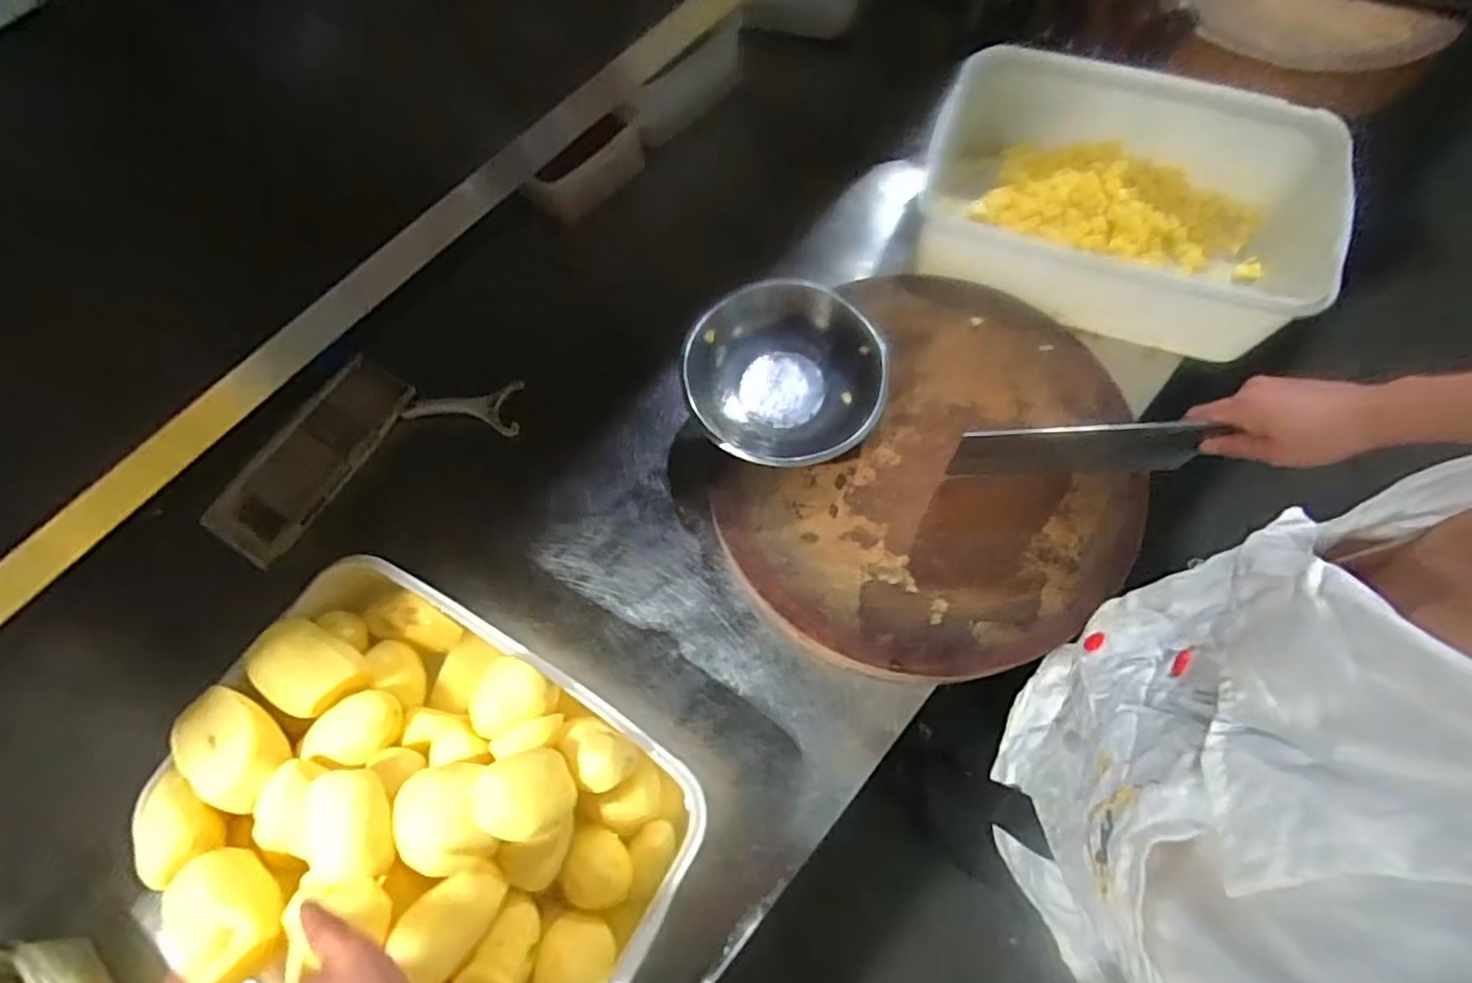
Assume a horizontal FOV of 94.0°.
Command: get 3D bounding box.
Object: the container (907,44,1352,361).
[{"bbox_3d":[0.458,-0.340,0.820,0.451,0.150,0.289,19,72,9],"label":"container"}]

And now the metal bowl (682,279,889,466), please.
[{"bbox_3d":[0.054,-0.118,0.710,0.202,0.059,0.195,-1,69,2],"label":"metal bowl"}]

